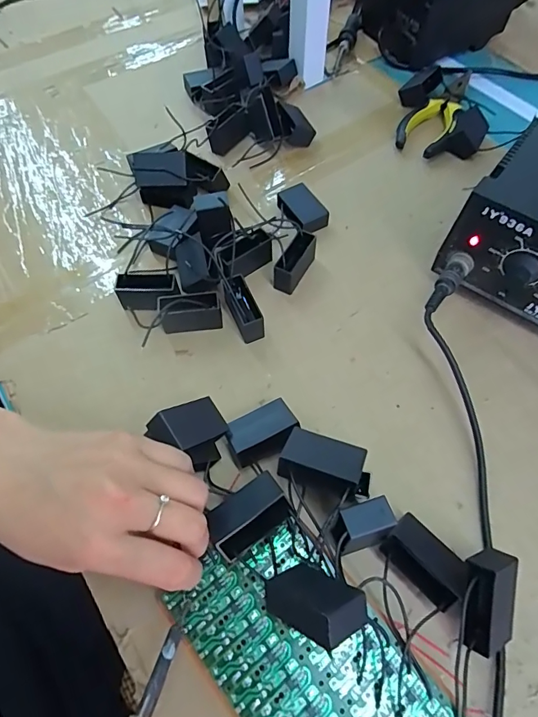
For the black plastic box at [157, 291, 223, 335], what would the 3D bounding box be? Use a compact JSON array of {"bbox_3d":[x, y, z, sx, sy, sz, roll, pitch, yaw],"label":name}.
[{"bbox_3d":[-0.064,-0.037,0.351,0.048,0.029,0.019,-8,62,-3],"label":"black plastic box"}]

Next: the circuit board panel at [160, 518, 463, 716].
[{"bbox_3d":[0.023,0.170,0.241,0.089,0.005,0.152,-38,68,-17],"label":"circuit board panel"}]

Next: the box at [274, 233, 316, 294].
[{"bbox_3d":[0.023,-0.084,0.377,0.019,0.029,0.048,29,67,15],"label":"box"}]

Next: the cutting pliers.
[{"bbox_3d":[0.185,-0.276,0.479,0.052,0.019,0.153,23,65,13],"label":"cutting pliers"}]

